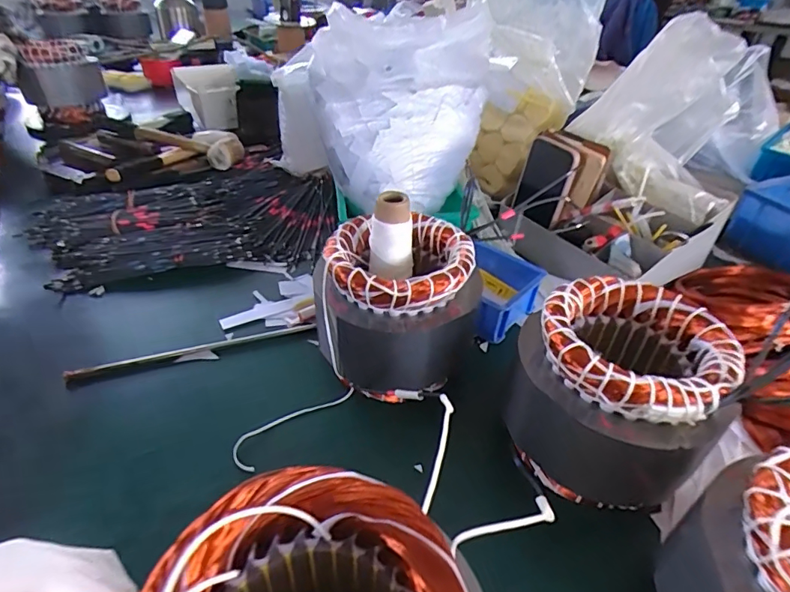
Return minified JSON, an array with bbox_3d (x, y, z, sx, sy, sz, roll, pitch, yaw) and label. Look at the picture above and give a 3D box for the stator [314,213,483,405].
[{"bbox_3d":[0.000,0.015,0.448,0.145,0.136,0.129,10,38,12],"label":"stator"}]

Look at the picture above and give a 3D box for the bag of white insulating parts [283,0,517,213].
[{"bbox_3d":[0.014,-0.263,0.644,0.192,0.200,0.261,17,40,20],"label":"bag of white insulating parts"}]

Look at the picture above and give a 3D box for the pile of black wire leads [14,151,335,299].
[{"bbox_3d":[-0.279,-0.109,0.682,0.398,0.038,0.318,-22,43,-28],"label":"pile of black wire leads"}]

